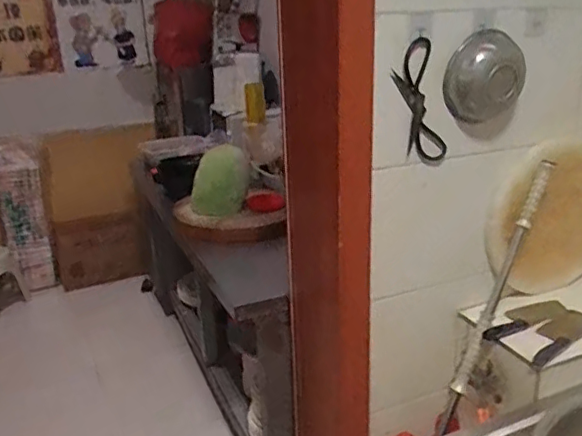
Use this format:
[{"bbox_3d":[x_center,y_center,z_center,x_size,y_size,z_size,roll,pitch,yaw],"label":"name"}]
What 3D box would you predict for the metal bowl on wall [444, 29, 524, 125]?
[{"bbox_3d":[0.408,-0.292,1.213,0.166,0.171,0.079,-12,22,-25],"label":"metal bowl on wall"}]

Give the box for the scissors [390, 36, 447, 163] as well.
[{"bbox_3d":[0.270,-0.240,1.206,0.137,0.252,0.010,-9,21,-20],"label":"scissors"}]

